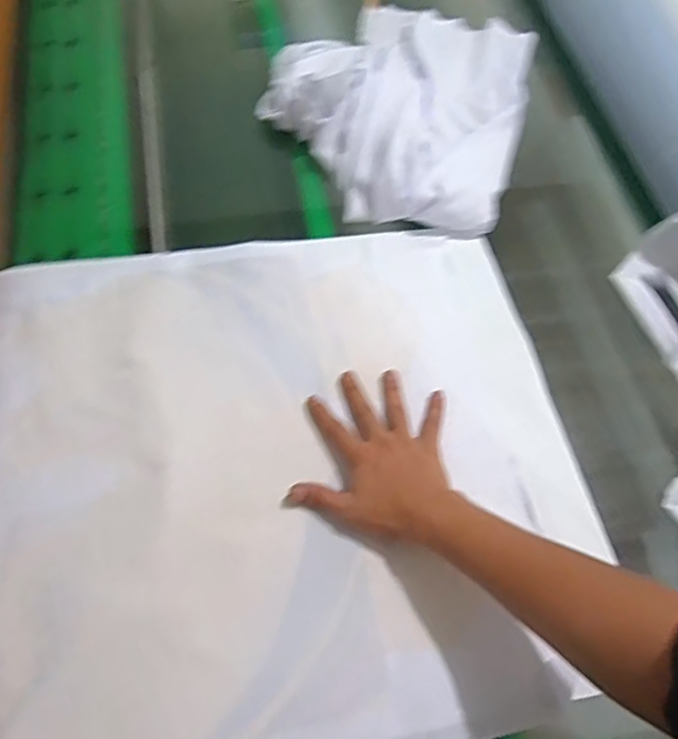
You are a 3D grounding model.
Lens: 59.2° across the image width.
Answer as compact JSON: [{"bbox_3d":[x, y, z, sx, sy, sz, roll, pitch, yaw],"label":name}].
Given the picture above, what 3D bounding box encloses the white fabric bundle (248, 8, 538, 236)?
[{"bbox_3d":[0.085,-0.383,0.806,0.327,0.079,0.427,13,62,4],"label":"white fabric bundle"}]

